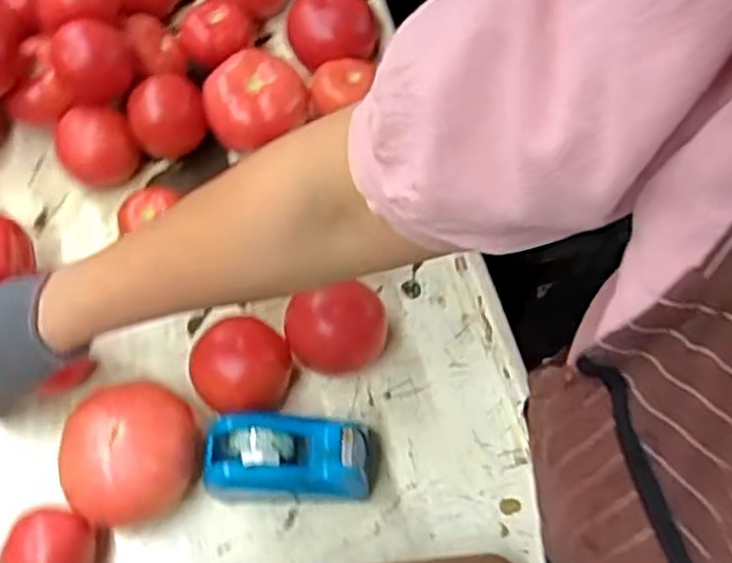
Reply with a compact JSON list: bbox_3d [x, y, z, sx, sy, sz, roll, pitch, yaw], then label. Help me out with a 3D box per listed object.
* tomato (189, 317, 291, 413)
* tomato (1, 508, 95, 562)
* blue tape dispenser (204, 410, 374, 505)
[{"bbox_3d":[-0.091,0.064,0.562,0.070,0.055,0.069,3,65,2],"label":"tomato"},{"bbox_3d":[-0.209,0.181,0.517,0.052,0.049,0.054,3,65,2],"label":"tomato"},{"bbox_3d":[-0.053,0.121,0.532,0.112,0.063,0.054,1,65,1],"label":"blue tape dispenser"}]

